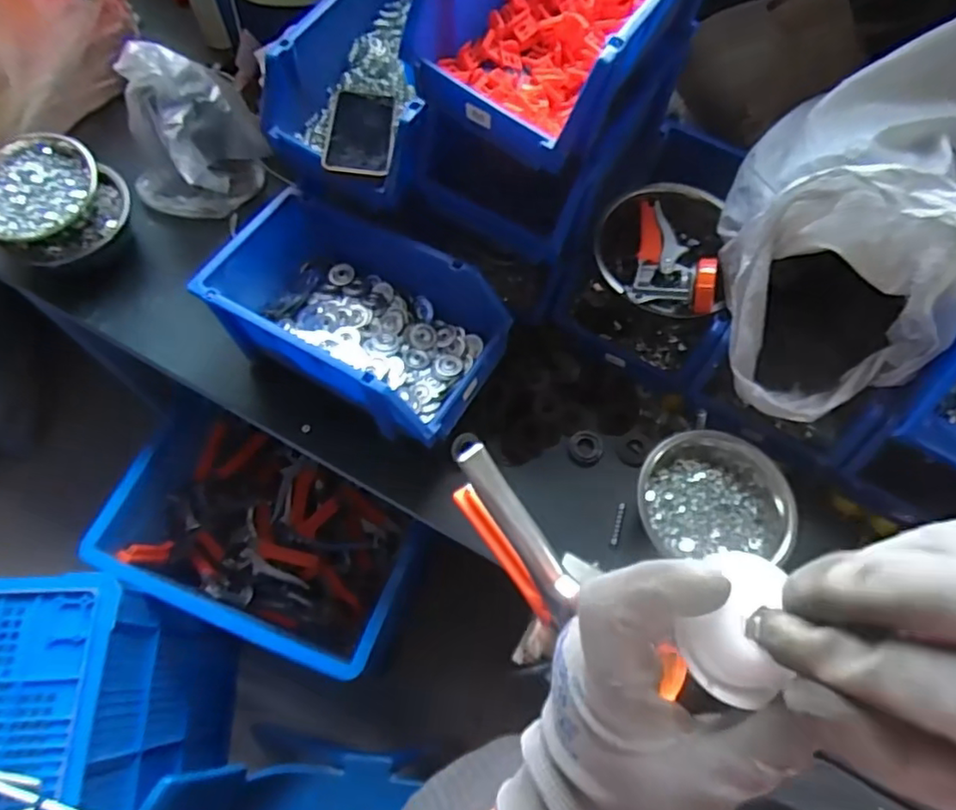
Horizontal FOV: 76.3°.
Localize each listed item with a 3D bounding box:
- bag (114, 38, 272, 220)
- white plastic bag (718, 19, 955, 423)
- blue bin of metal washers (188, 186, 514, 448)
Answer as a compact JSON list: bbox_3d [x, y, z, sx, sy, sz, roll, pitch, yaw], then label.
[{"bbox_3d":[-0.403,-0.383,0.863,0.133,0.234,0.163,27,69,11],"label":"bag"},{"bbox_3d":[0.443,-0.225,0.702,0.276,0.258,0.426,29,69,11],"label":"white plastic bag"},{"bbox_3d":[-0.155,-0.115,0.777,0.363,0.127,0.204,29,69,11],"label":"blue bin of metal washers"}]

